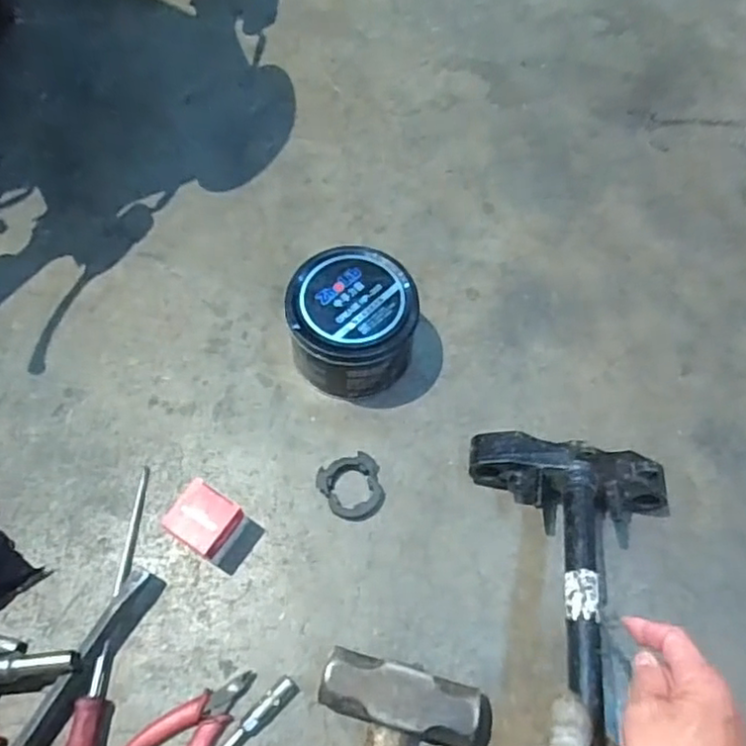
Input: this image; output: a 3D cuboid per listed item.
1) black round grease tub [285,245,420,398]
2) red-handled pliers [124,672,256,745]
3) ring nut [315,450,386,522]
[{"bbox_3d":[-0.021,-0.047,0.648,0.120,0.098,0.115,1,62,-1],"label":"black round grease tub"},{"bbox_3d":[-0.148,0.287,0.522,0.120,0.009,0.054,-41,70,-20],"label":"red-handled pliers"},{"bbox_3d":[-0.018,0.109,0.612,0.058,0.008,0.061,-23,65,-13],"label":"ring nut"}]

